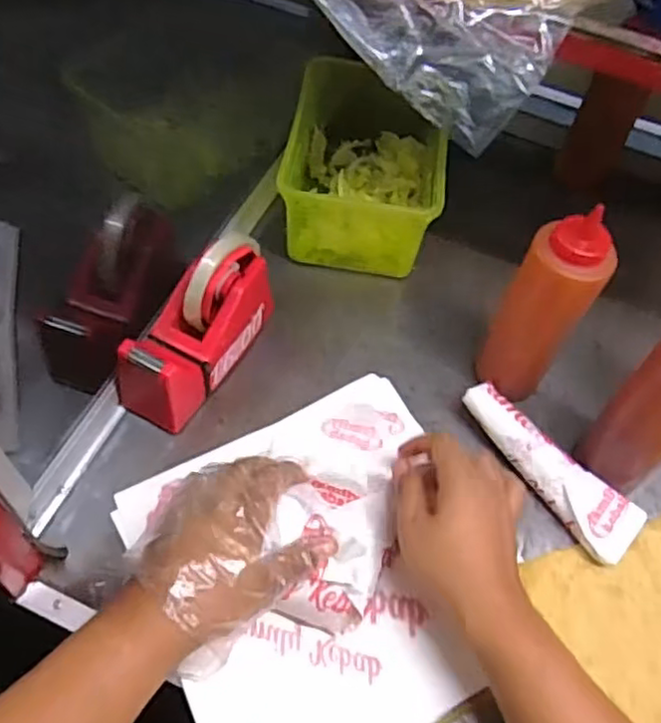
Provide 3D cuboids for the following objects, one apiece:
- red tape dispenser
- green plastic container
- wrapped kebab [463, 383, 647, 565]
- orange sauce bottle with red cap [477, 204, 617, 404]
[{"bbox_3d":[-0.112,-0.031,0.570,0.065,0.101,0.159,28,59,13],"label":"red tape dispenser"},{"bbox_3d":[0.031,-0.207,0.684,0.134,0.087,0.207,9,59,-2],"label":"green plastic container"},{"bbox_3d":[0.180,0.088,0.562,0.051,0.029,0.169,-37,68,-22],"label":"wrapped kebab"},{"bbox_3d":[0.168,-0.034,0.543,0.063,0.186,0.052,35,60,17],"label":"orange sauce bottle with red cap"}]

